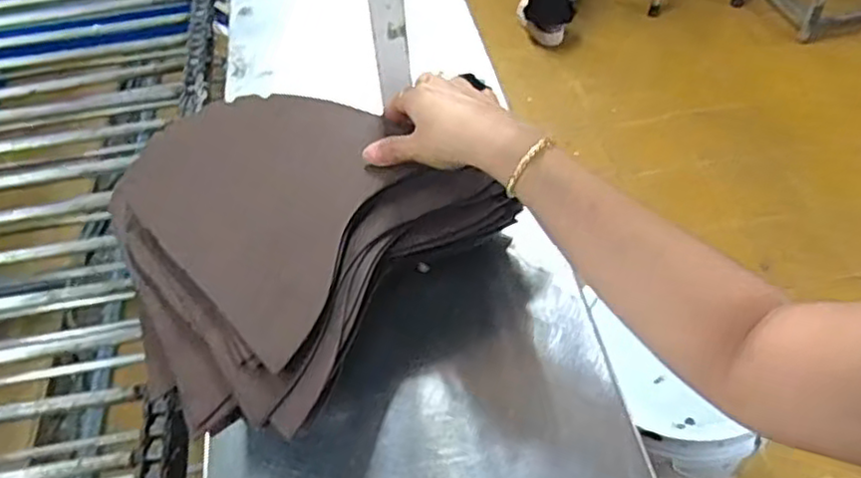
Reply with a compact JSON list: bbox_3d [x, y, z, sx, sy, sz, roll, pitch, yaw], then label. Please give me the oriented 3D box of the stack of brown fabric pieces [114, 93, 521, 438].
[{"bbox_3d":[-0.111,-0.017,0.527,0.247,0.044,0.278,29,57,28],"label":"stack of brown fabric pieces"}]

